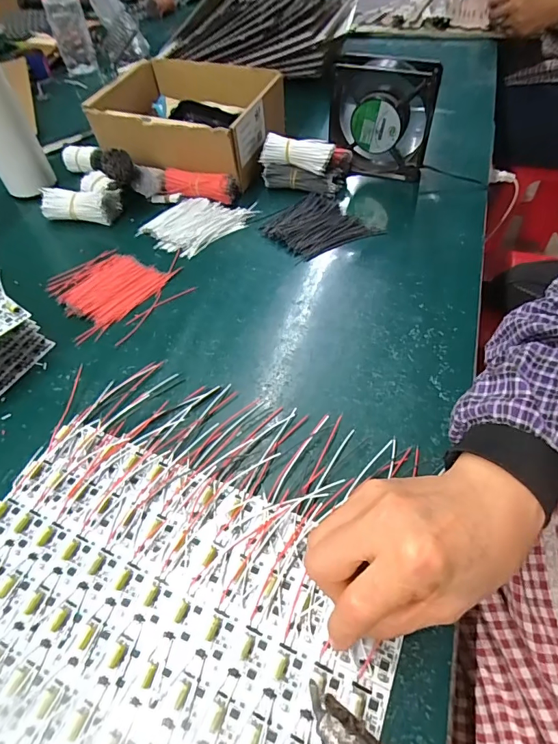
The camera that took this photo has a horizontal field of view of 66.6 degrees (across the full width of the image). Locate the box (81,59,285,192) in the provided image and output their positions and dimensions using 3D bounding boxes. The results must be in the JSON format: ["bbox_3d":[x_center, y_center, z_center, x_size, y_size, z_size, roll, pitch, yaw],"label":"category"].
[{"bbox_3d":[-0.119,-0.358,0.606,0.237,0.084,0.182,16,55,16],"label":"box"}]

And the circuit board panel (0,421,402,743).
[{"bbox_3d":[-0.092,0.170,0.248,0.284,0.007,0.240,17,56,17],"label":"circuit board panel"}]

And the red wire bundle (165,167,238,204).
[{"bbox_3d":[-0.101,-0.243,0.546,0.095,0.029,0.030,12,54,13],"label":"red wire bundle"}]

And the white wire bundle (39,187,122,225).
[{"bbox_3d":[-0.252,-0.213,0.538,0.100,0.030,0.036,6,53,9],"label":"white wire bundle"}]

